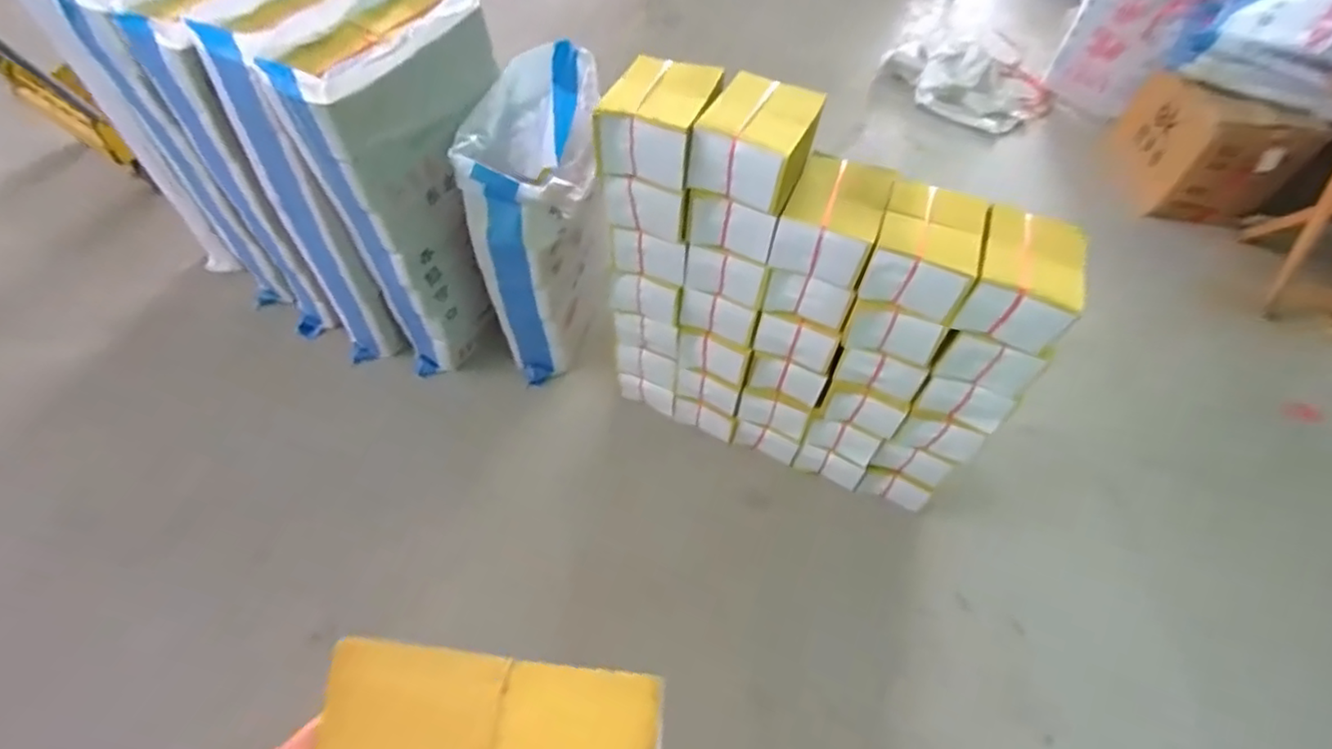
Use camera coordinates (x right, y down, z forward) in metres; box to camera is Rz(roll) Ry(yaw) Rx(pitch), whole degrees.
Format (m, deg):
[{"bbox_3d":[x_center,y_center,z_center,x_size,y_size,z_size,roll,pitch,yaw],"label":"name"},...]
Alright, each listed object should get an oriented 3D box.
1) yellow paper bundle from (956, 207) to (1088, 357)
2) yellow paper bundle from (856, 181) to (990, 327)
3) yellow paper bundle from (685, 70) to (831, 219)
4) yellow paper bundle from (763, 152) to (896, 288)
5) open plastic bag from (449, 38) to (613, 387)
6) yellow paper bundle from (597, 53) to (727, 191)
[{"bbox_3d":[0.592,-0.165,1.031,0.153,0.113,0.212,20,56,10],"label":"yellow paper bundle"},{"bbox_3d":[0.446,-0.220,1.065,0.160,0.106,0.208,20,56,10],"label":"yellow paper bundle"},{"bbox_3d":[0.156,-0.400,1.055,0.164,0.129,0.216,21,56,10],"label":"yellow paper bundle"},{"bbox_3d":[0.303,-0.287,1.113,0.160,0.122,0.213,21,56,11],"label":"yellow paper bundle"},{"bbox_3d":[-0.303,-0.361,1.463,0.273,0.600,0.449,3,54,-2],"label":"open plastic bag"},{"bbox_3d":[-0.009,-0.445,1.072,0.168,0.123,0.190,17,55,8],"label":"yellow paper bundle"}]

